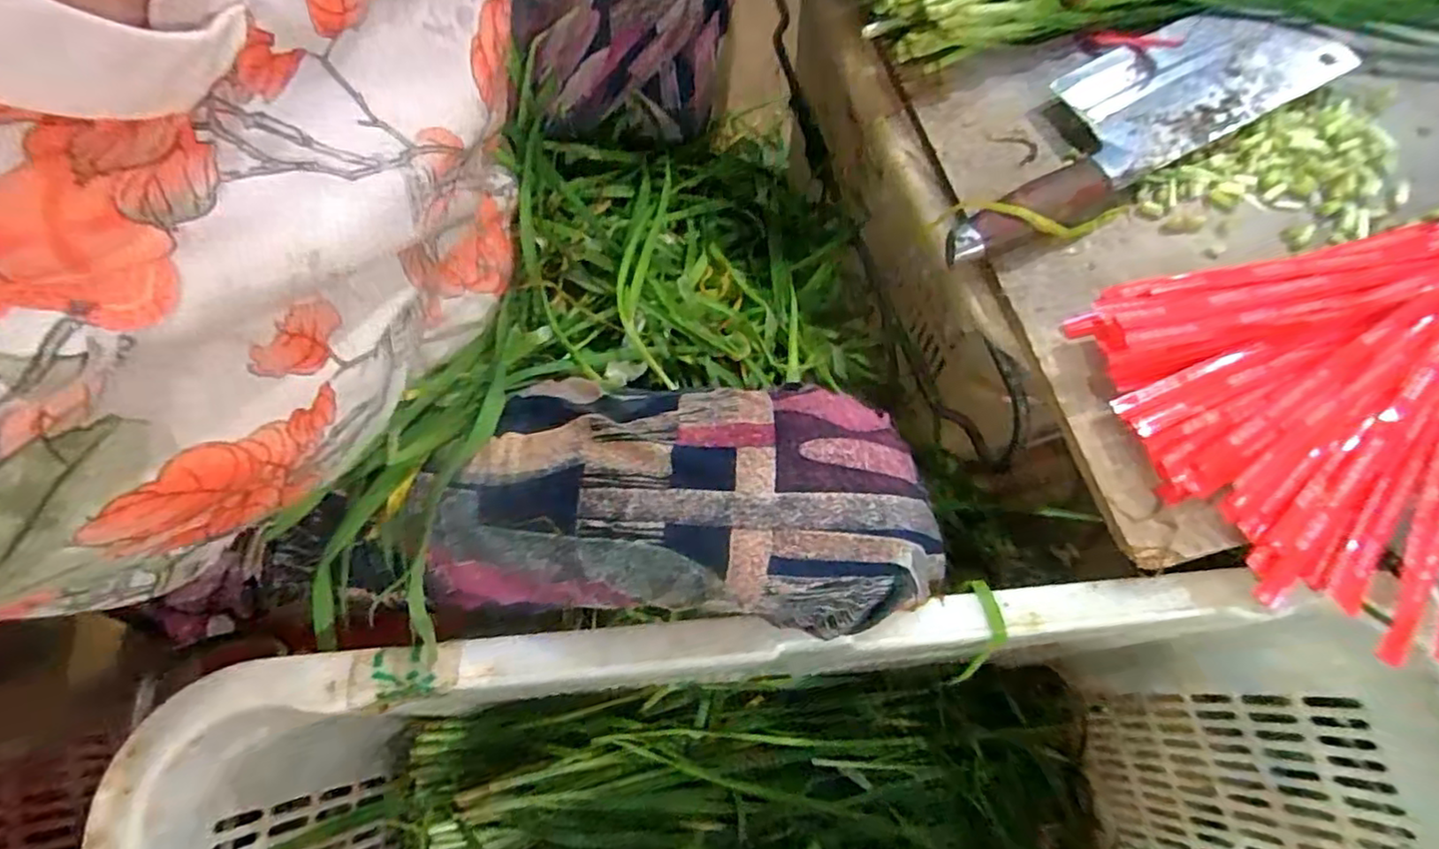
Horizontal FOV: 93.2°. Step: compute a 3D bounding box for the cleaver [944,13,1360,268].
[{"bbox_3d":[0.250,-0.194,0.418,0.307,0.027,0.090,-29,73,-11],"label":"cleaver"}]

